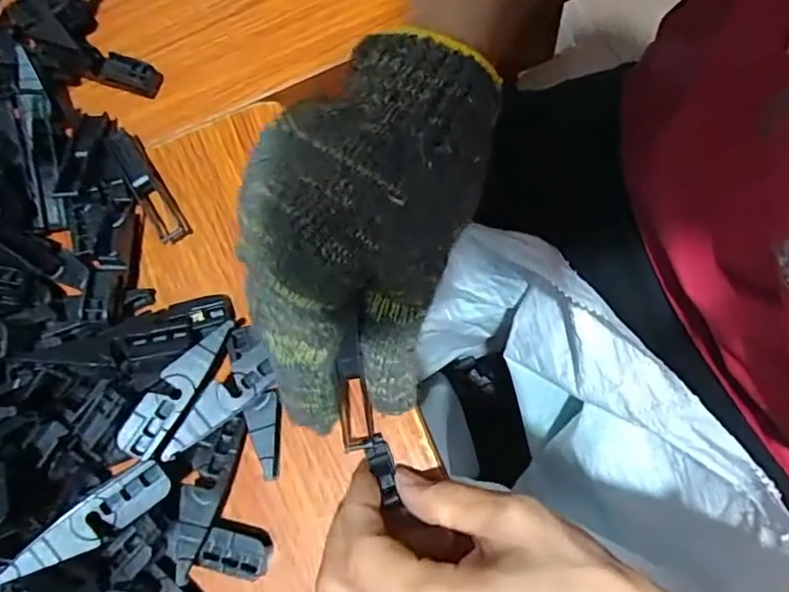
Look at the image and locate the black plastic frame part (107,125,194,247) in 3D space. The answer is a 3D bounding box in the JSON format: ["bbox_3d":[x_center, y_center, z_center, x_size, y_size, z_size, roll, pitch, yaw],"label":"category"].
[{"bbox_3d":[-0.123,-0.056,0.299,0.014,0.014,0.064,-32,73,-3],"label":"black plastic frame part"}]

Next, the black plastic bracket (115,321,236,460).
[{"bbox_3d":[-0.092,0.037,0.253,0.017,0.005,0.064,24,79,13],"label":"black plastic bracket"}]

